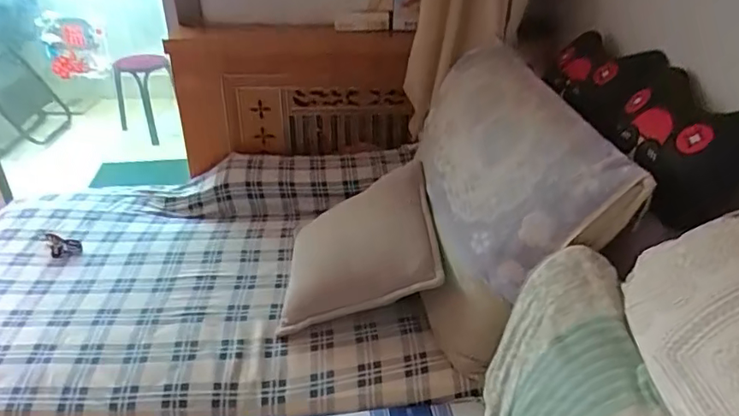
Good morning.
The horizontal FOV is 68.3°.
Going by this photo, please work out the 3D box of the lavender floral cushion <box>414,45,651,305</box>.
[{"bbox_3d":[0.290,-0.115,1.247,0.140,0.403,0.691,30,26,-30],"label":"lavender floral cushion"}]

